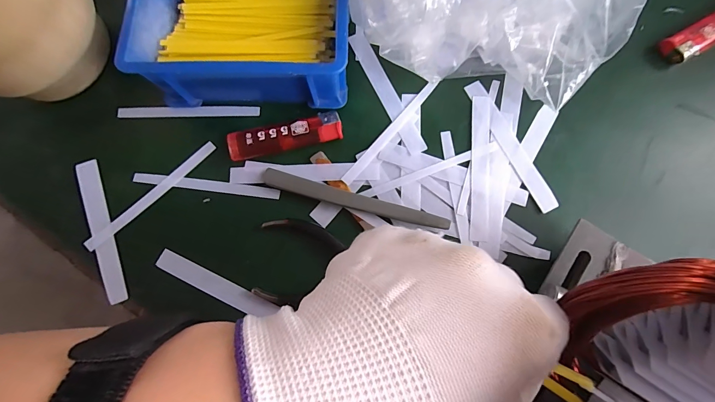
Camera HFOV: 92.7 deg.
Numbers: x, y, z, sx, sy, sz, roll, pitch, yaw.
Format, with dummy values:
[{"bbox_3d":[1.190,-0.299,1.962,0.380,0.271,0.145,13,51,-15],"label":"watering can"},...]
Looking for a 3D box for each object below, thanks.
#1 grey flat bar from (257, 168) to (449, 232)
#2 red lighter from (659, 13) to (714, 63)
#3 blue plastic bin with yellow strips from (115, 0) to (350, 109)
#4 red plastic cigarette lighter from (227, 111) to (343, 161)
[{"bbox_3d":[-0.003,-0.001,0.240,0.133,0.009,0.012,16,79,5],"label":"grey flat bar"},{"bbox_3d":[0.273,-0.132,0.259,0.088,0.011,0.021,-28,79,-4],"label":"red lighter"},{"bbox_3d":[-0.076,-0.128,0.246,0.142,0.053,0.108,3,79,2],"label":"blue plastic bin with yellow strips"},{"bbox_3d":[-0.053,-0.048,0.250,0.082,0.010,0.020,-12,79,-1],"label":"red plastic cigarette lighter"}]

